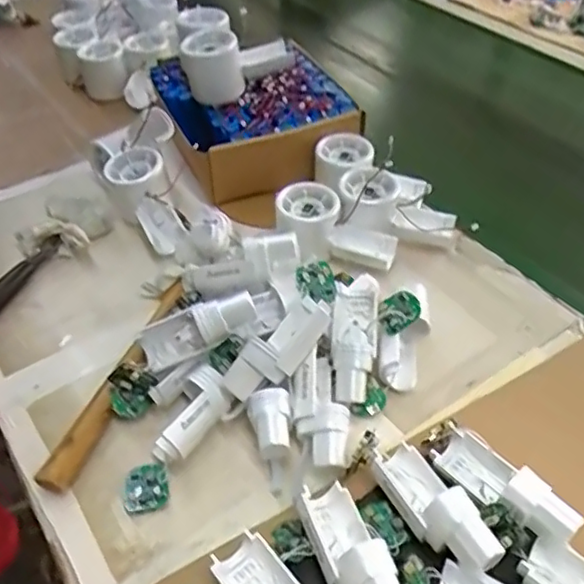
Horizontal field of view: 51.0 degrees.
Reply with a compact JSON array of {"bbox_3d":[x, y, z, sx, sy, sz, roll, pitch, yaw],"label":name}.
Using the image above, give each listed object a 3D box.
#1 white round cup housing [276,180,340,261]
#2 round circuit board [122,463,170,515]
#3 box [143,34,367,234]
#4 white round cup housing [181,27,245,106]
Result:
[{"bbox_3d":[0.014,-0.068,0.577,0.057,0.047,0.059,1,45,1],"label":"white round cup housing"},{"bbox_3d":[-0.100,0.133,0.417,0.030,0.008,0.032,0,45,0],"label":"round circuit board"},{"bbox_3d":[-0.043,-0.191,0.697,0.196,0.101,0.204,-14,46,-13],"label":"box"},{"bbox_3d":[-0.084,-0.238,0.642,0.061,0.058,0.061,-7,45,-6],"label":"white round cup housing"}]

